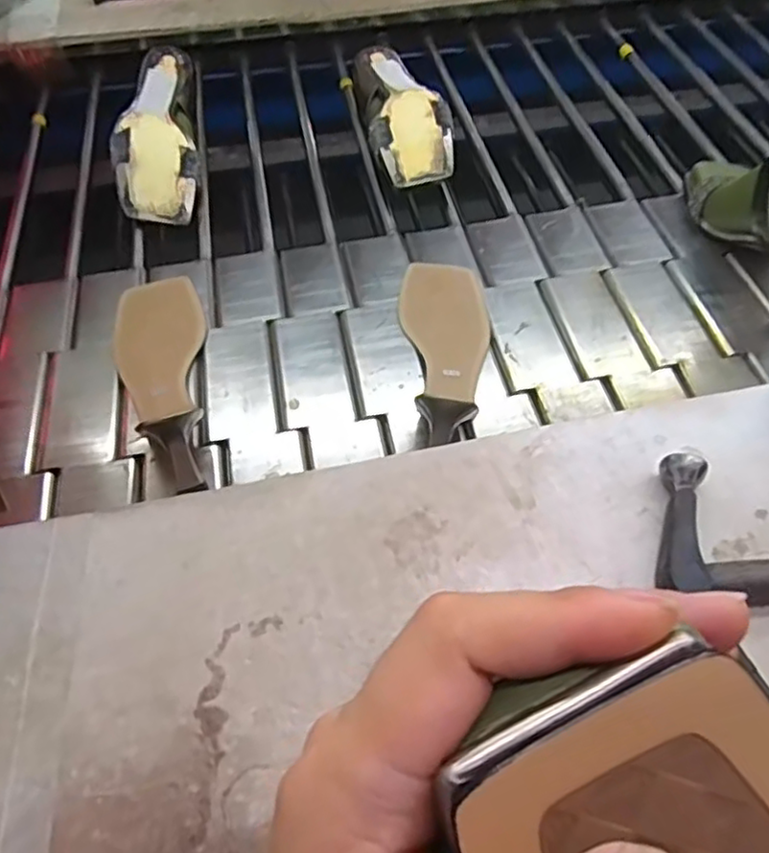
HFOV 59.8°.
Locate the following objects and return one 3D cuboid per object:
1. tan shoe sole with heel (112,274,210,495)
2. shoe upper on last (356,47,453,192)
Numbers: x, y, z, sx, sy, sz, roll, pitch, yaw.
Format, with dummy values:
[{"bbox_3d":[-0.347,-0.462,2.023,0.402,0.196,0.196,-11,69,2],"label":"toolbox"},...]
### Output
[{"bbox_3d":[-0.182,-0.052,0.542,0.075,0.060,0.238,-14,55,-10],"label":"tan shoe sole with heel"},{"bbox_3d":[0.021,-0.345,0.747,0.086,0.066,0.228,-6,54,-4],"label":"shoe upper on last"}]

